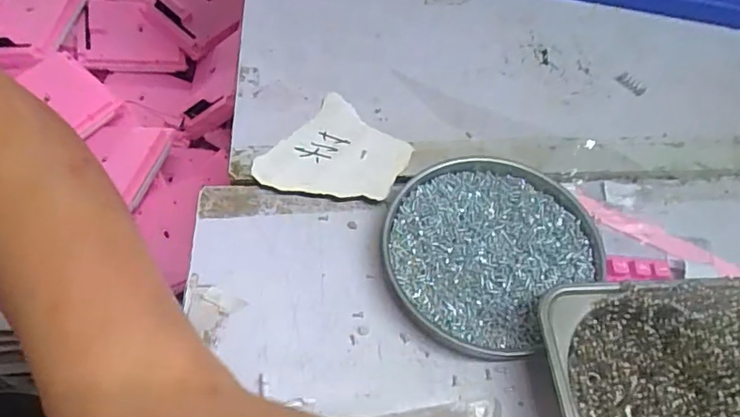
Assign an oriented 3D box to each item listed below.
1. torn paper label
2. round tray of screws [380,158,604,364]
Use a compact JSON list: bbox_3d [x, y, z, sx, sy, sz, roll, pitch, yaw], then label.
[{"bbox_3d":[-0.024,-0.036,0.393,0.088,0.007,0.093,31,60,21],"label":"torn paper label"},{"bbox_3d":[0.075,0.025,0.356,0.123,0.018,0.133,1,57,-2],"label":"round tray of screws"}]

